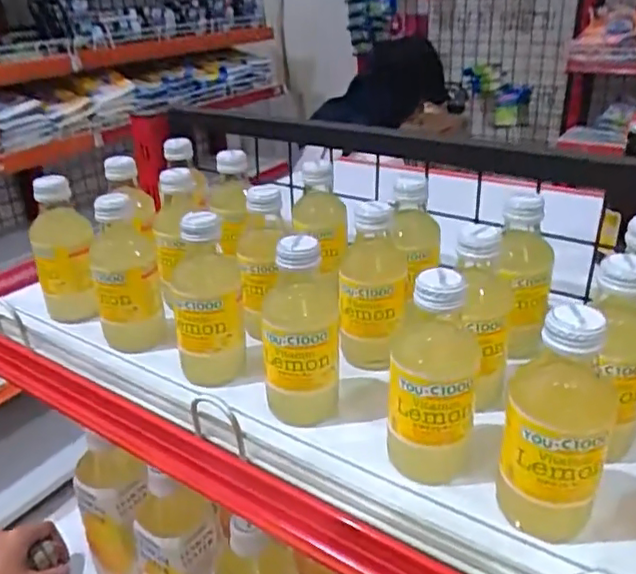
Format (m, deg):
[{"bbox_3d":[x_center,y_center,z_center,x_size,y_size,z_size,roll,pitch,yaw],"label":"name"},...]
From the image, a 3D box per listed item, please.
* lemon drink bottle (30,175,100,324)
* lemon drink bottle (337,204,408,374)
[{"bbox_3d":[-0.226,-0.029,0.539,0.053,0.125,0.042,-13,30,-20],"label":"lemon drink bottle"},{"bbox_3d":[0.042,-0.002,0.466,0.051,0.120,0.053,0,28,4],"label":"lemon drink bottle"}]

